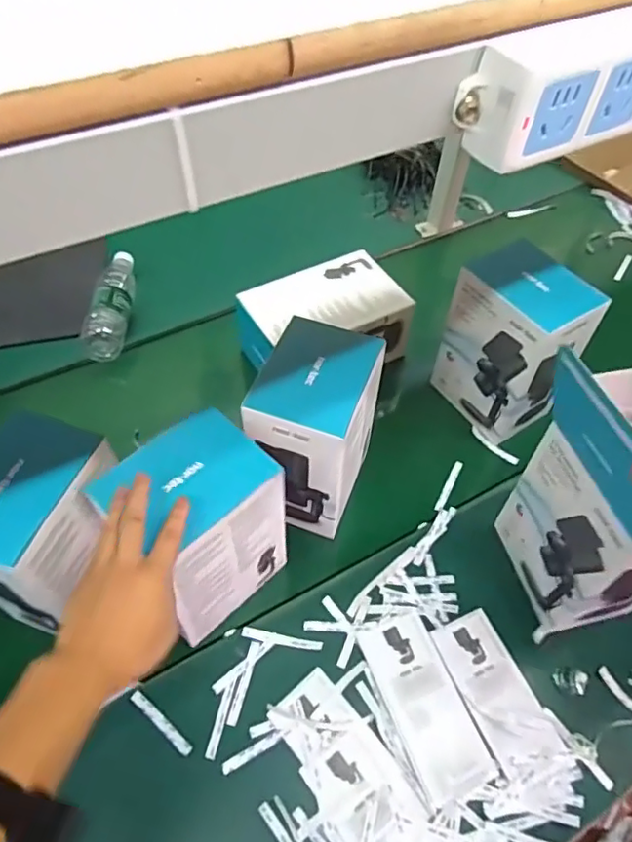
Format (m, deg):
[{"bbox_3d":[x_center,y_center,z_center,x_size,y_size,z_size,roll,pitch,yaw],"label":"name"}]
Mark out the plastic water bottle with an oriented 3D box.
[{"bbox_3d":[-0.342,-0.202,0.966,0.062,0.054,0.233,0,53,-4],"label":"plastic water bottle"}]

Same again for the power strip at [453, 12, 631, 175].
[{"bbox_3d":[0.149,-0.173,0.287,0.173,0.051,0.032,-24,58,-20],"label":"power strip"}]

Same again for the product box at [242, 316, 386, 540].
[{"bbox_3d":[-0.002,0.019,0.706,0.115,0.226,0.153,16,54,9],"label":"product box"}]

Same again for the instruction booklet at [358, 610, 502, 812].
[{"bbox_3d":[0.121,0.309,0.636,0.082,0.007,0.186,-17,56,-15],"label":"instruction booklet"}]

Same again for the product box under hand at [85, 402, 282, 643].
[{"bbox_3d":[-0.125,0.119,0.626,0.120,0.222,0.147,39,60,23],"label":"product box under hand"}]

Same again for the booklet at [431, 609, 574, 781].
[{"bbox_3d":[0.204,0.302,0.651,0.079,0.009,0.165,-17,56,-15],"label":"booklet"}]

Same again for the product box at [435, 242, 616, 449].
[{"bbox_3d":[0.272,-0.105,0.809,0.114,0.216,0.155,-24,58,-20],"label":"product box"}]

